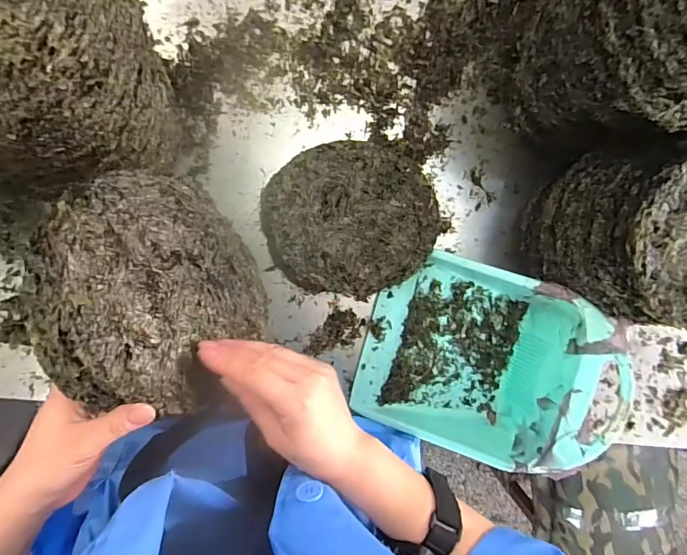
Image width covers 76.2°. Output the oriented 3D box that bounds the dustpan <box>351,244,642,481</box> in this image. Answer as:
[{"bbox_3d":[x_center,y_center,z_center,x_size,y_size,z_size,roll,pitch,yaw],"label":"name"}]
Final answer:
[{"bbox_3d":[0.182,0.113,0.581,0.268,0.163,0.243,15,90,-8],"label":"dustpan"}]

